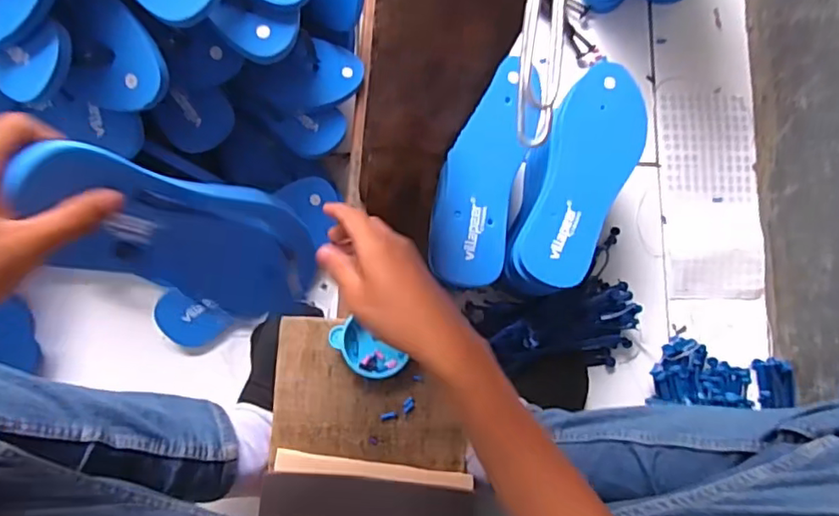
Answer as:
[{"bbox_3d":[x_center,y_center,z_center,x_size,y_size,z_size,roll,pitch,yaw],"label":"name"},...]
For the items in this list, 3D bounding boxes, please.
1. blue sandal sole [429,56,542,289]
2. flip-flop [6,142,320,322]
[{"bbox_3d":[0.066,-0.088,0.590,0.080,0.011,0.234,16,82,-3],"label":"blue sandal sole"},{"bbox_3d":[-0.159,-0.017,0.410,0.028,0.236,0.091,11,81,29],"label":"flip-flop"}]

